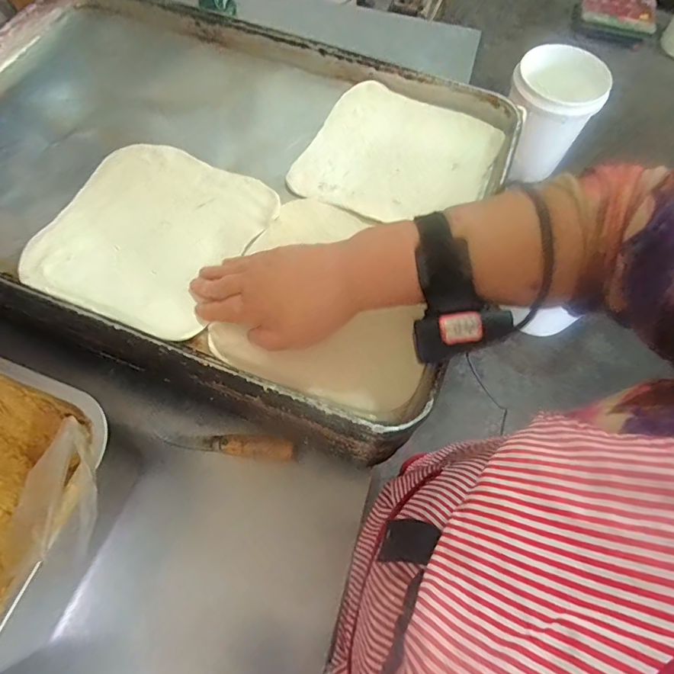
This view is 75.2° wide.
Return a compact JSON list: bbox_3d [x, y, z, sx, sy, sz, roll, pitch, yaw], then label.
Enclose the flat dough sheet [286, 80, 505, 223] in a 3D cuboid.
[{"bbox_3d":[0.066,-0.194,0.471,0.186,0.011,0.178,26,68,10],"label":"flat dough sheet"}]

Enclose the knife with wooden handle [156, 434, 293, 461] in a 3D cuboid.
[{"bbox_3d":[-0.127,0.122,0.505,0.156,0.024,0.022,7,66,1],"label":"knife with wooden handle"}]

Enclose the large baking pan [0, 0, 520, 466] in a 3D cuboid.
[{"bbox_3d":[-0.148,-0.182,0.457,0.592,0.042,0.440,21,67,8],"label":"large baking pan"}]

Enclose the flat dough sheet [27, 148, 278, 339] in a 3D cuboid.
[{"bbox_3d":[-0.181,-0.103,0.425,0.194,0.012,0.187,21,67,8],"label":"flat dough sheet"}]

